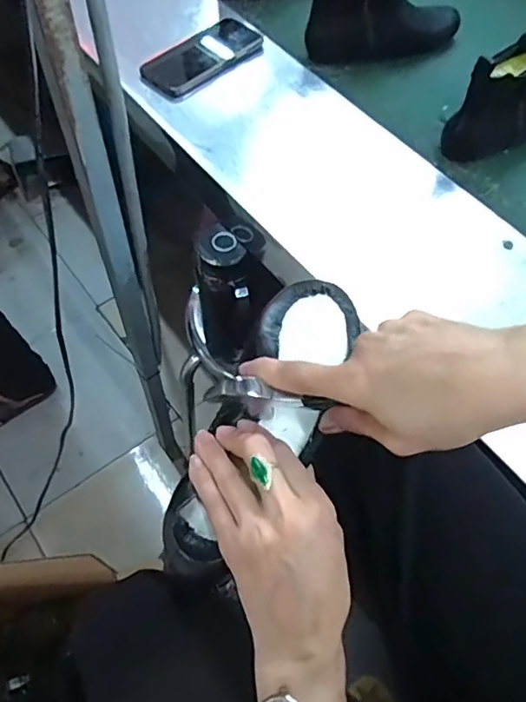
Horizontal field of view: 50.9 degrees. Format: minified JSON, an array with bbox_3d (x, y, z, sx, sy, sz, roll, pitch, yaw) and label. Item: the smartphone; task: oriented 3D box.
[{"bbox_3d":[-0.082,-0.409,0.767,0.086,0.009,0.183,38,66,18],"label":"smartphone"}]

